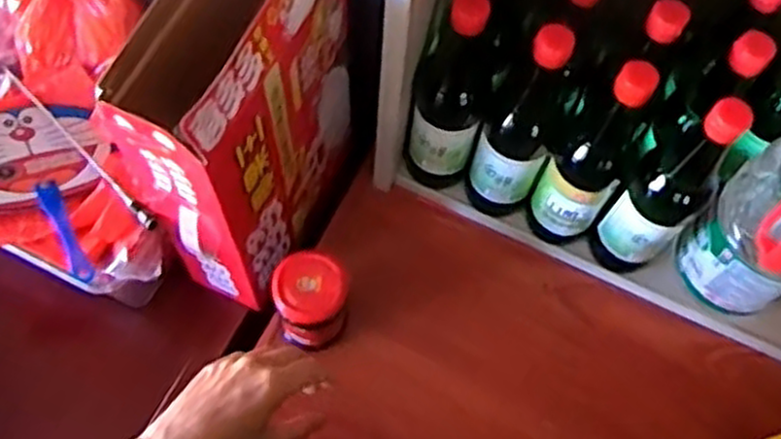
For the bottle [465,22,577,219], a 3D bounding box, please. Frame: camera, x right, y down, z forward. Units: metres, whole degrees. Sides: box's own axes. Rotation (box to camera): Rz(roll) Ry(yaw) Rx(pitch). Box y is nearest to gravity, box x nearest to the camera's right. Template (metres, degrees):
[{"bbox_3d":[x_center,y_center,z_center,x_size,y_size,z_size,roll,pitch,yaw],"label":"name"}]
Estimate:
[{"bbox_3d":[0.122,-0.083,0.716,0.070,0.269,0.071,28,67,10],"label":"bottle"}]

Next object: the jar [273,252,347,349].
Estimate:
[{"bbox_3d":[-0.074,0.083,0.734,0.061,0.116,0.061,1,66,-2],"label":"jar"}]

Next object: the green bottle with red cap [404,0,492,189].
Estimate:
[{"bbox_3d":[0.055,-0.108,0.719,0.067,0.262,0.056,10,66,2],"label":"green bottle with red cap"}]

